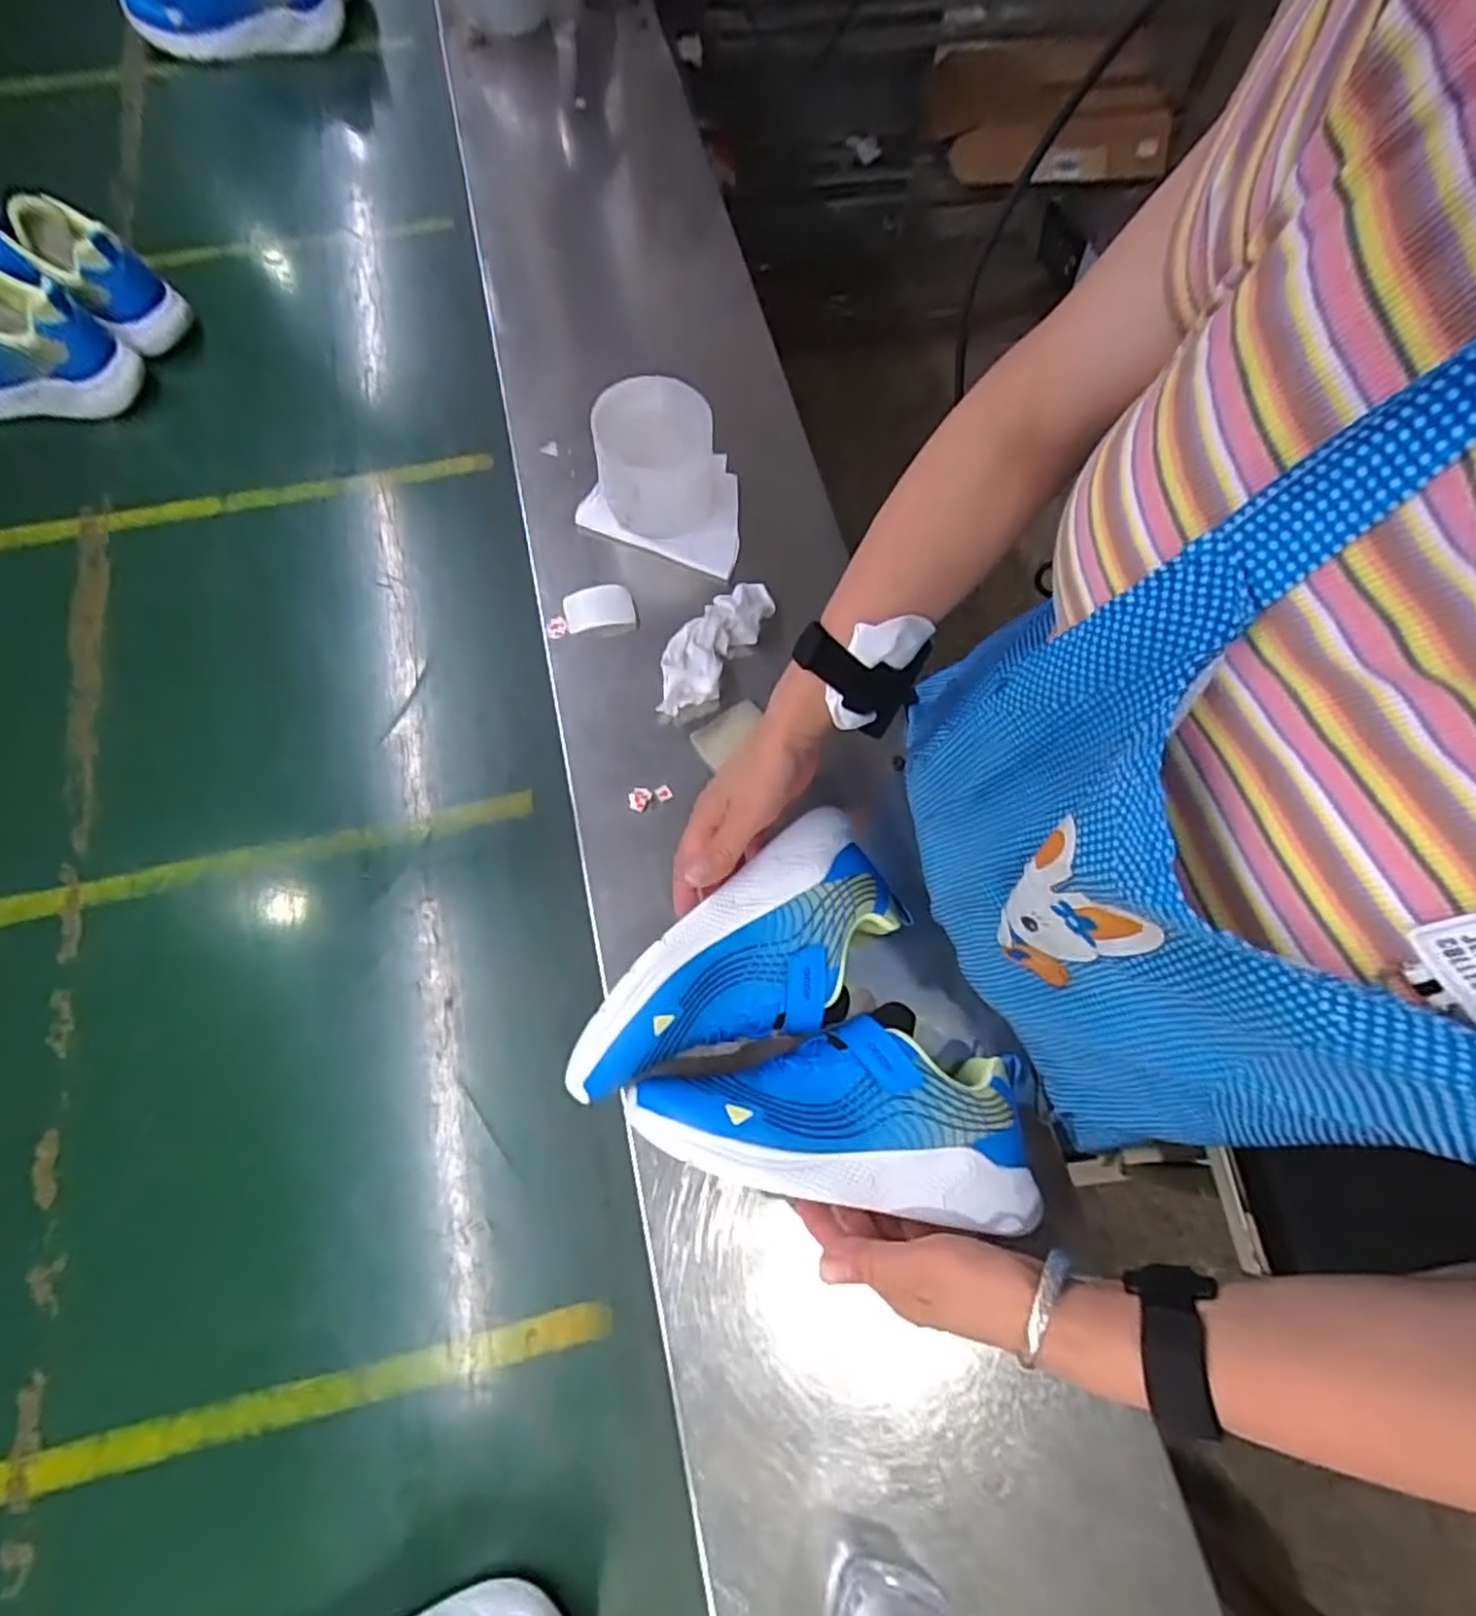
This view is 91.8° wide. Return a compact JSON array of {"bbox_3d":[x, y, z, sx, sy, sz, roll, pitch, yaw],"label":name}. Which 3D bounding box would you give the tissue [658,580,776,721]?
[{"bbox_3d":[-0.023,-0.130,0.571,0.054,0.026,0.132,29,71,8],"label":"tissue"}]

